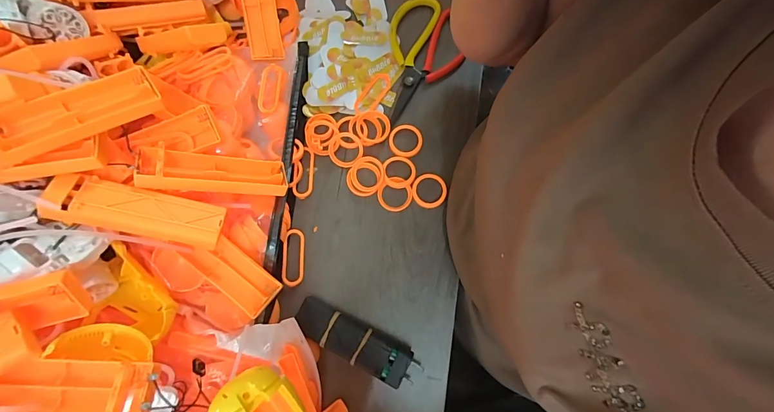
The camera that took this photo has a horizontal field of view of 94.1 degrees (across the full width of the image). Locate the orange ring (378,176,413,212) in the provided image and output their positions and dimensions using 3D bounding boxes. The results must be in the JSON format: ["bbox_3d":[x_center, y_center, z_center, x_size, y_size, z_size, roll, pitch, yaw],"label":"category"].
[{"bbox_3d":[0.008,-0.012,0.363,0.033,0.005,0.035,0,77,0],"label":"orange ring"}]

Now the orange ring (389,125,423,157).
[{"bbox_3d":[0.020,-0.069,0.378,0.035,0.004,0.037,0,77,0],"label":"orange ring"}]

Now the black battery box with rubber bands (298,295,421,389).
[{"bbox_3d":[-0.028,0.123,0.325,0.118,0.025,0.032,27,79,5],"label":"black battery box with rubber bands"}]

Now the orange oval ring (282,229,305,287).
[{"bbox_3d":[-0.091,0.050,0.350,0.020,0.004,0.055,-1,77,-1],"label":"orange oval ring"}]

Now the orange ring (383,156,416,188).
[{"bbox_3d":[0.013,-0.035,0.368,0.033,0.005,0.034,0,77,0],"label":"orange ring"}]

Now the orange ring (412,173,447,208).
[{"bbox_3d":[0.043,-0.016,0.366,0.034,0.004,0.035,0,77,0],"label":"orange ring"}]

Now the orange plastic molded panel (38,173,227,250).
[{"bbox_3d":[-0.177,0.004,0.260,0.107,0.014,0.034,15,77,-20],"label":"orange plastic molded panel"}]

